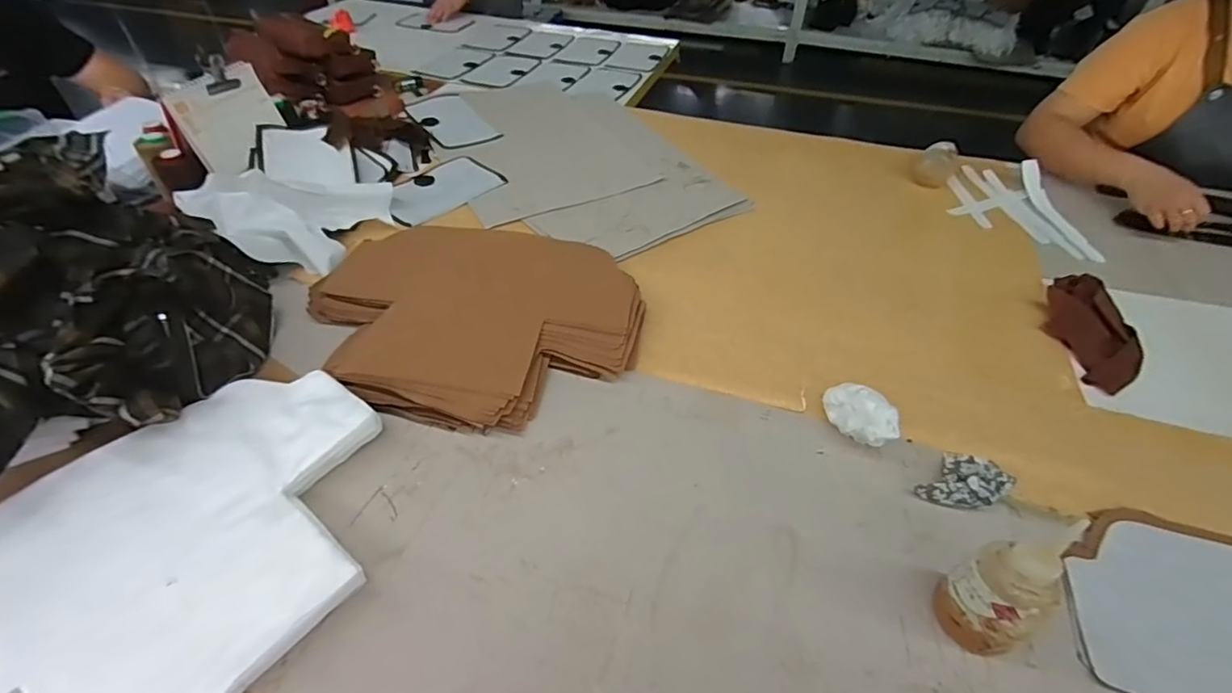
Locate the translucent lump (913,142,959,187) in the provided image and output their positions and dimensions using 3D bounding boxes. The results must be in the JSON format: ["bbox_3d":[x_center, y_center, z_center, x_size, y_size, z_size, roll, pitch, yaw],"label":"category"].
[{"bbox_3d":[0.627,-0.354,1.029,0.078,0.070,0.078,29,53,21],"label":"translucent lump"}]

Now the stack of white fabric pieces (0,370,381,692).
[{"bbox_3d":[-0.397,0.194,0.474,0.294,0.044,0.402,31,54,23],"label":"stack of white fabric pieces"}]

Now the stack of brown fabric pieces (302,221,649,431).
[{"bbox_3d":[-0.190,-0.044,0.725,0.435,0.034,0.346,10,48,6],"label":"stack of brown fabric pieces"}]

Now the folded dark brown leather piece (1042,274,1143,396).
[{"bbox_3d":[0.664,-0.019,0.728,0.118,0.034,0.200,22,51,16],"label":"folded dark brown leather piece"}]

